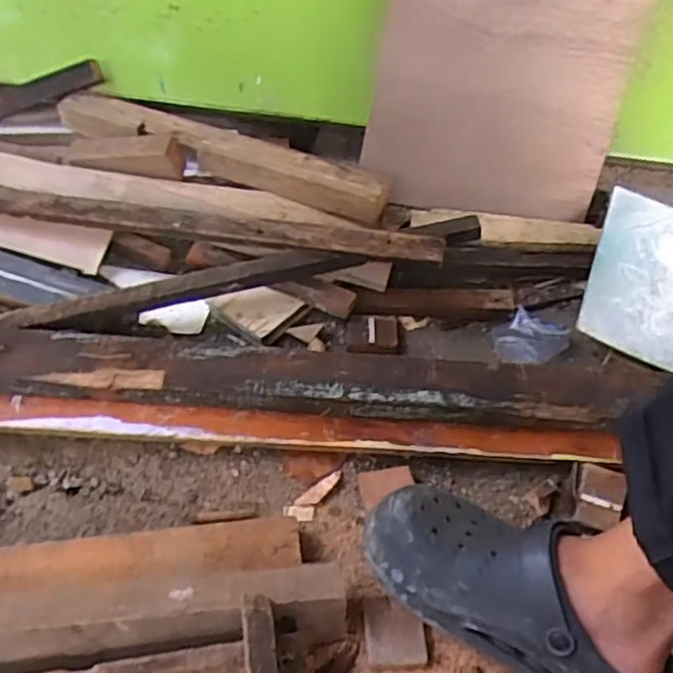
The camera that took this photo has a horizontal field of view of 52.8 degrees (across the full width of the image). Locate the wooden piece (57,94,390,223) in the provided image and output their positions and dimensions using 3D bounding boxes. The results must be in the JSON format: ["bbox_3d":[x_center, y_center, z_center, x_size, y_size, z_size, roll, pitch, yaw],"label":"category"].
[{"bbox_3d":[-0.160,-0.253,0.944,0.478,0.057,0.068,17,50,9],"label":"wooden piece"}]

